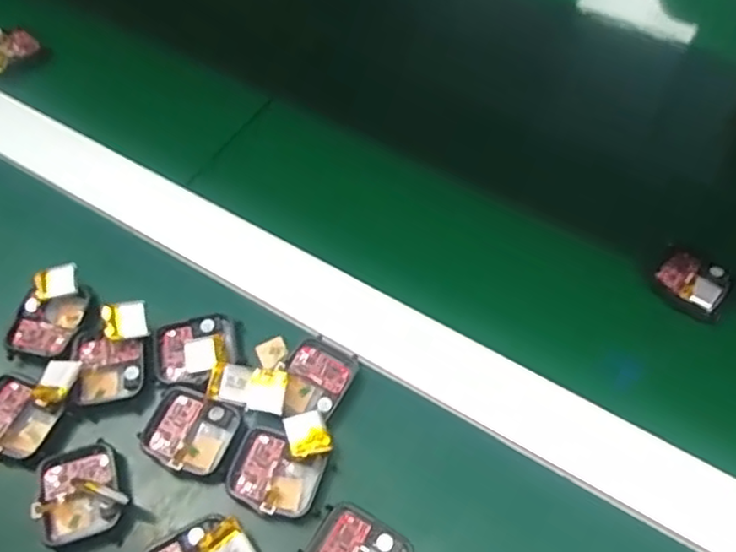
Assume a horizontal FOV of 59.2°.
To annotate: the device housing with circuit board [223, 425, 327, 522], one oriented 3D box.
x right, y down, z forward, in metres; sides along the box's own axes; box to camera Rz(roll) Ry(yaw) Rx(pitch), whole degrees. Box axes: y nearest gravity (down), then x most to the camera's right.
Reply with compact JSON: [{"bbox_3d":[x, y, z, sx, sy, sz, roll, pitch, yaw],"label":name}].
[{"bbox_3d":[-0.043,0.094,0.309,0.042,0.010,0.037,17,60,11],"label":"device housing with circuit board"}]

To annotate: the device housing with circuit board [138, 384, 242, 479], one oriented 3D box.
[{"bbox_3d":[-0.087,0.077,0.321,0.042,0.013,0.037,22,61,13],"label":"device housing with circuit board"}]

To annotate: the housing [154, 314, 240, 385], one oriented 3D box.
[{"bbox_3d":[-0.090,0.037,0.338,0.041,0.009,0.038,-7,58,-4],"label":"housing"}]

